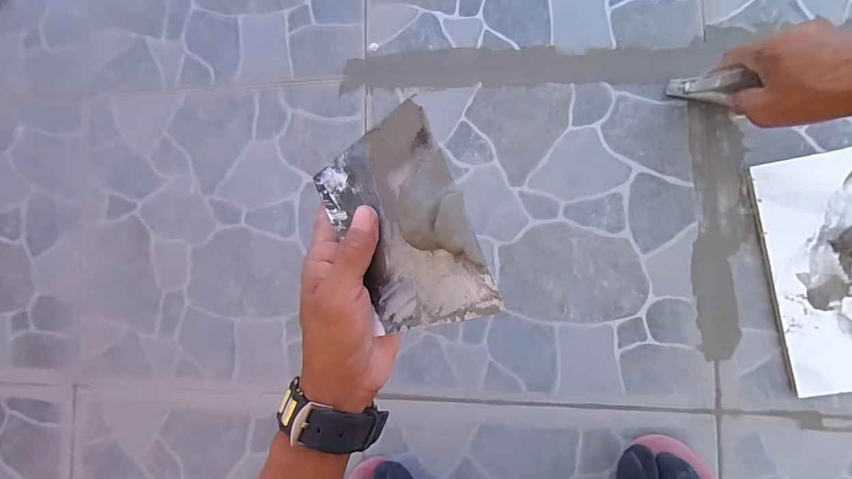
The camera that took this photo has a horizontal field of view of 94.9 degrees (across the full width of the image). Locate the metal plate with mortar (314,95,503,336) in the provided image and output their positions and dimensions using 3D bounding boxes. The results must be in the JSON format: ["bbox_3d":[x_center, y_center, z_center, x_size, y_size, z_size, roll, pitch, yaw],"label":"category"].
[{"bbox_3d":[-0.016,-0.007,0.248,0.090,0.015,0.137,-31,77,24],"label":"metal plate with mortar"}]

